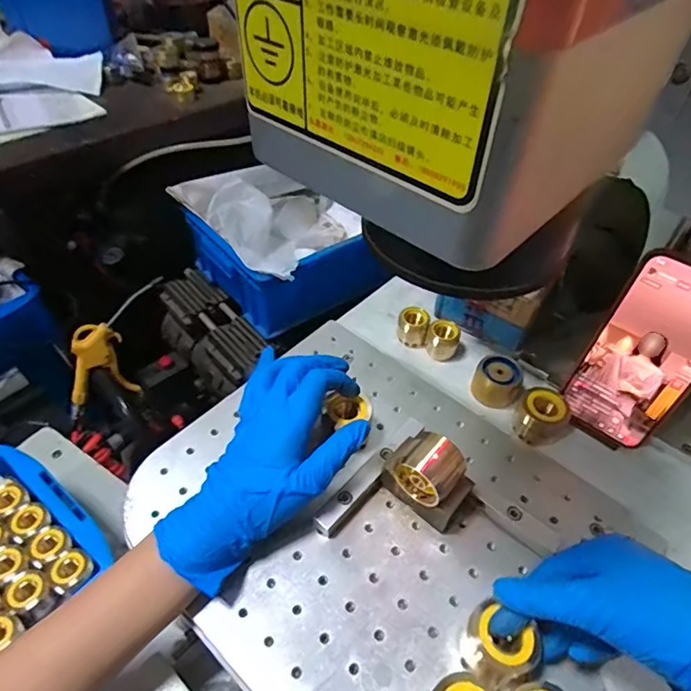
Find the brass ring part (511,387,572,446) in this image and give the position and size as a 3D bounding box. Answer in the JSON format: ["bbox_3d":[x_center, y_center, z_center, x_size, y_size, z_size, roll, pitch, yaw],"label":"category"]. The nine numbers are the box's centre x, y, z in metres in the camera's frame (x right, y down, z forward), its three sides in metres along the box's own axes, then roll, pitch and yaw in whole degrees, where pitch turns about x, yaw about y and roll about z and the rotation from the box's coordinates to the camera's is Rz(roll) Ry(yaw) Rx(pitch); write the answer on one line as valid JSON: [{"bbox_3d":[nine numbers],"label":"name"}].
[{"bbox_3d":[0.166,0.060,0.423,0.040,0.033,0.036,26,50,20],"label":"brass ring part"}]

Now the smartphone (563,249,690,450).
[{"bbox_3d":[0.232,0.011,0.385,0.076,0.158,0.005,31,42,24],"label":"smartphone"}]

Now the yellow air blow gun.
[{"bbox_3d":[-0.382,0.037,0.752,0.104,0.141,0.031,-18,50,-19],"label":"yellow air blow gun"}]

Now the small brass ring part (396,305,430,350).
[{"bbox_3d":[0.068,-0.020,0.499,0.029,0.029,0.028,9,46,6],"label":"small brass ring part"}]

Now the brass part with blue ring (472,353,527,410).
[{"bbox_3d":[0.137,0.032,0.448,0.040,0.033,0.034,27,50,21],"label":"brass part with blue ring"}]

